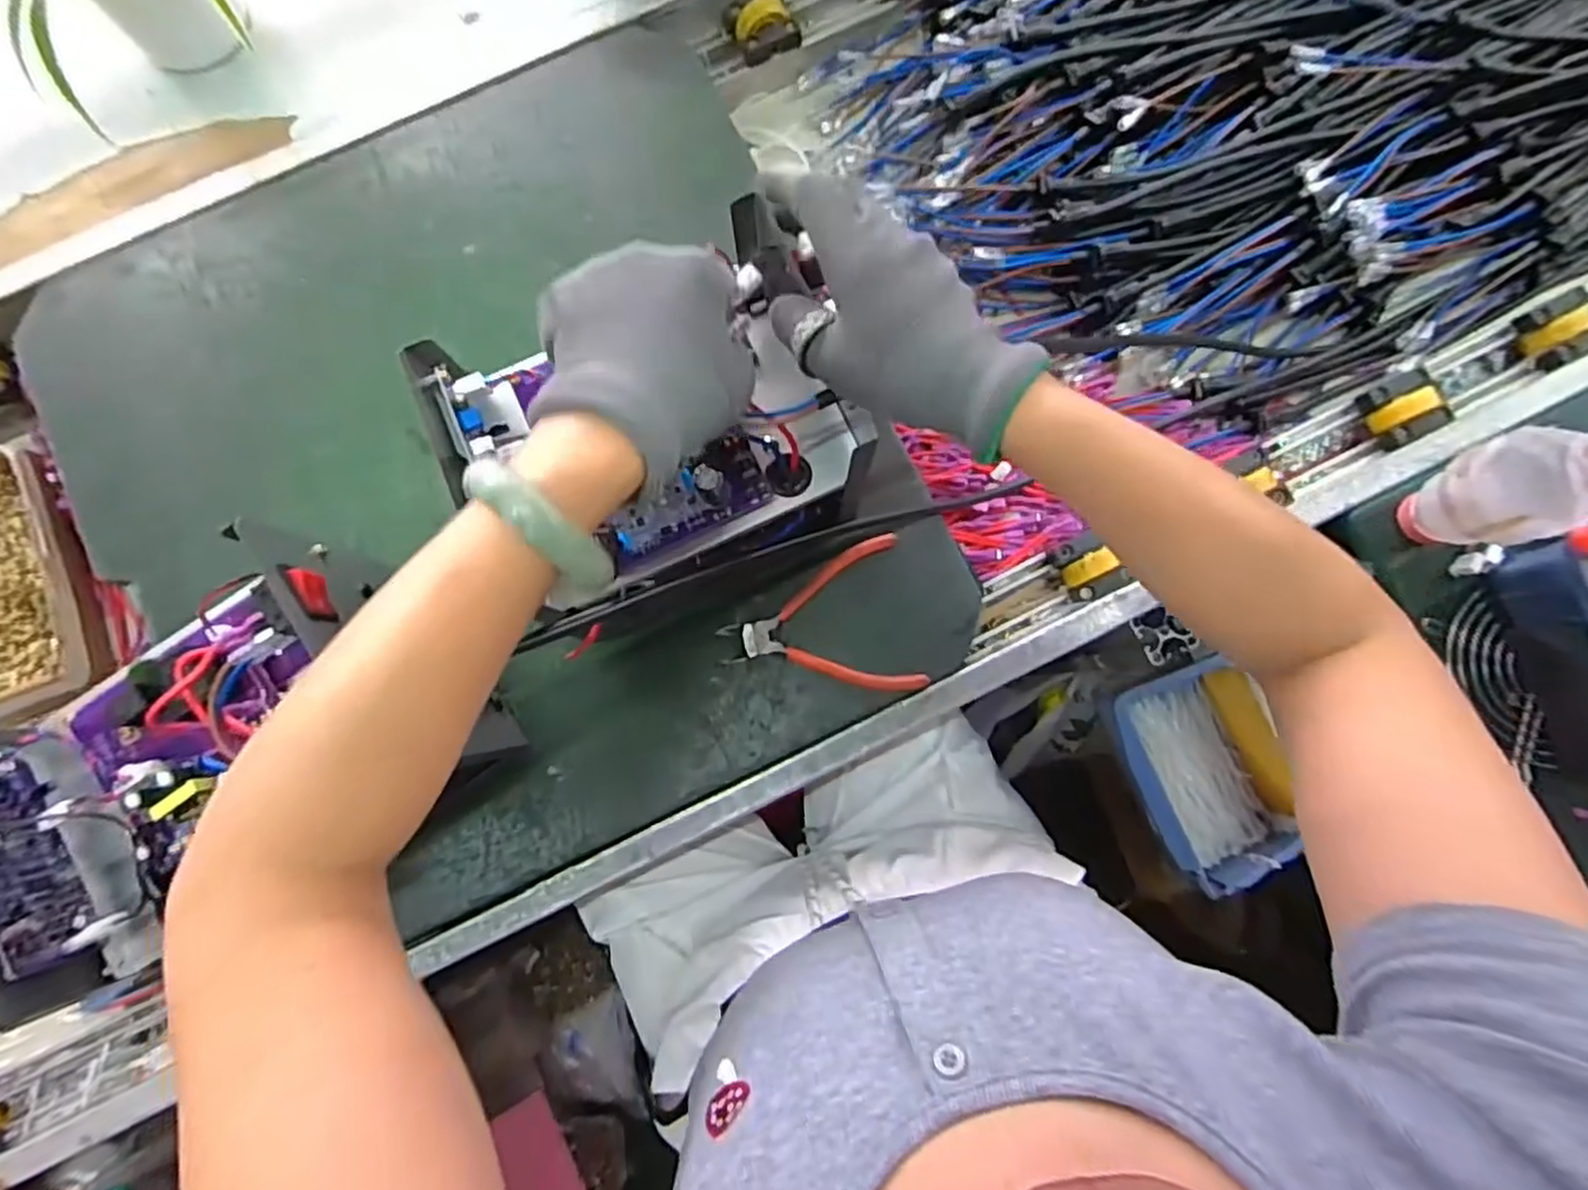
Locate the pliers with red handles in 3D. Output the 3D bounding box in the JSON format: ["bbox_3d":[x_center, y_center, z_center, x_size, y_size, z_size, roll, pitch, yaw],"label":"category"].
[{"bbox_3d":[0.017,0.022,0.539,0.138,0.011,0.112,-11,82,-1],"label":"pliers with red handles"}]

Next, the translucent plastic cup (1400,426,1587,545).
[{"bbox_3d":[0.456,-0.063,0.498,0.065,0.115,0.067,0,82,1],"label":"translucent plastic cup"}]

